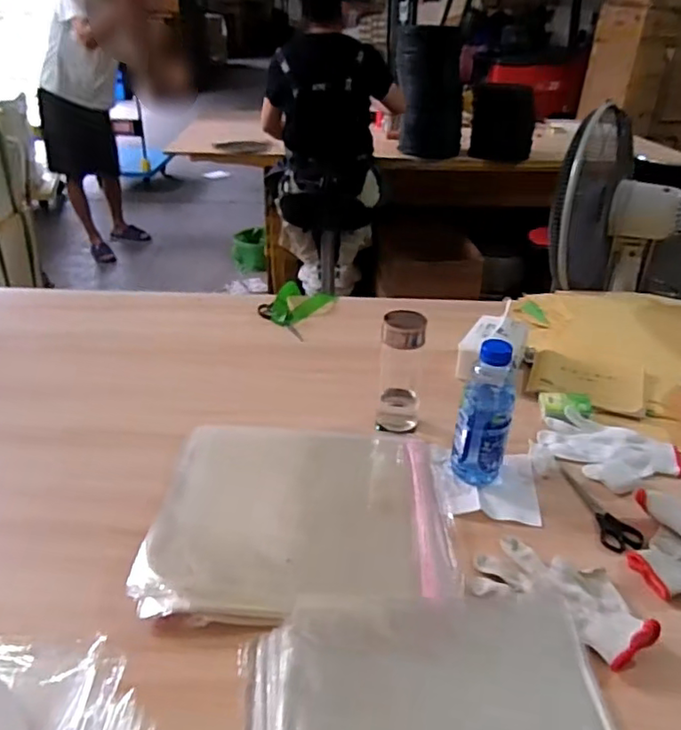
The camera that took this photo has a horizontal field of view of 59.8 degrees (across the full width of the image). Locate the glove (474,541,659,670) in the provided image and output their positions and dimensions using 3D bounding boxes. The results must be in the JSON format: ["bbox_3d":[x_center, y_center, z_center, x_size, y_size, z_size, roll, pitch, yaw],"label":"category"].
[{"bbox_3d":[0.244,0.246,0.650,0.183,0.034,0.098,23,37,30],"label":"glove"}]

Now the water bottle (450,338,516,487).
[{"bbox_3d":[0.192,0.063,0.777,0.067,0.191,0.057,15,33,20],"label":"water bottle"}]

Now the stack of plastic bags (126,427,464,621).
[{"bbox_3d":[-0.045,0.182,0.763,0.361,0.033,0.316,0,31,-4],"label":"stack of plastic bags"}]

